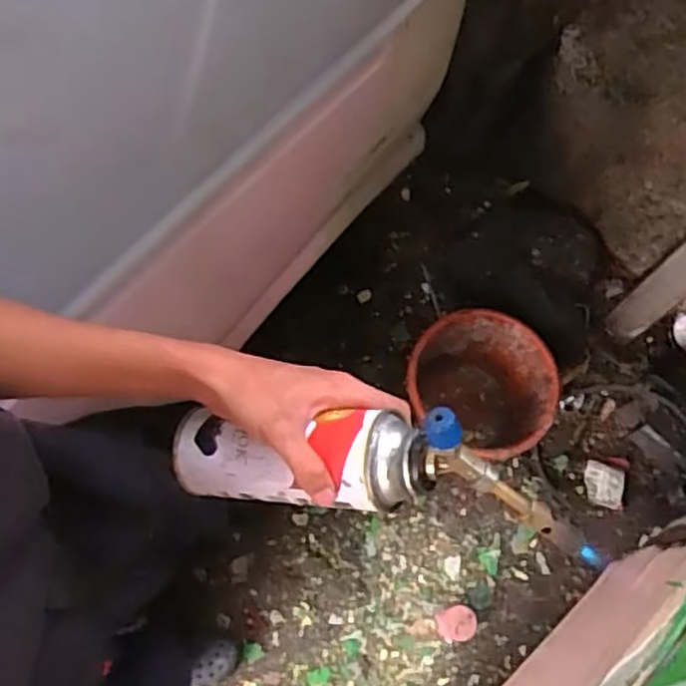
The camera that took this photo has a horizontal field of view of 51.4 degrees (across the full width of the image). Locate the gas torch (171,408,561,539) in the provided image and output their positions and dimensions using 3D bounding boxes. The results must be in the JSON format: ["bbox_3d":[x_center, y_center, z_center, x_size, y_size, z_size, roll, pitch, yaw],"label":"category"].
[{"bbox_3d":[0.001,0.077,0.466,0.250,0.085,0.060,0,70,20],"label":"gas torch"}]

